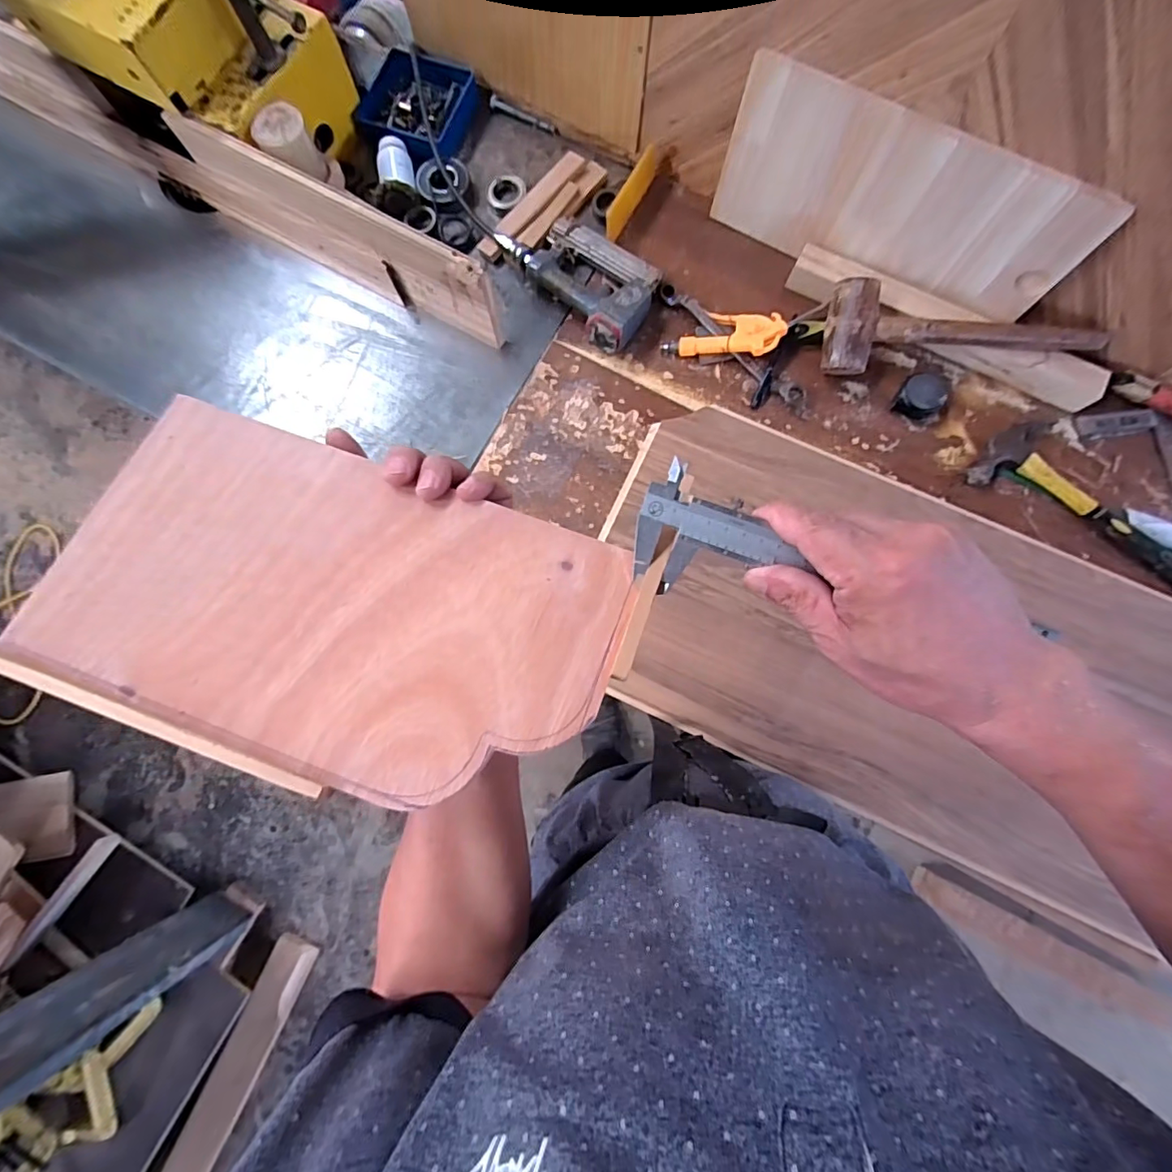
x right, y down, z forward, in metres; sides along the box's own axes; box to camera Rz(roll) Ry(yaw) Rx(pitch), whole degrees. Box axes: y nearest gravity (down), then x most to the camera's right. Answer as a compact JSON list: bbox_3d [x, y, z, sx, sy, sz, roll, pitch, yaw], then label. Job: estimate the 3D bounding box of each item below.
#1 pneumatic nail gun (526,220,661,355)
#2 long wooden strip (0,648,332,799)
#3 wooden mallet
[{"bbox_3d":[0.008,-0.421,0.730,0.190,0.053,0.134,40,84,6],"label":"pneumatic nail gun"},{"bbox_3d":[-0.303,0.041,0.279,0.366,0.015,0.010,20,82,4],"label":"long wooden strip"},{"bbox_3d":[0.475,-0.310,0.672,0.333,0.056,0.098,7,81,2],"label":"wooden mallet"}]

